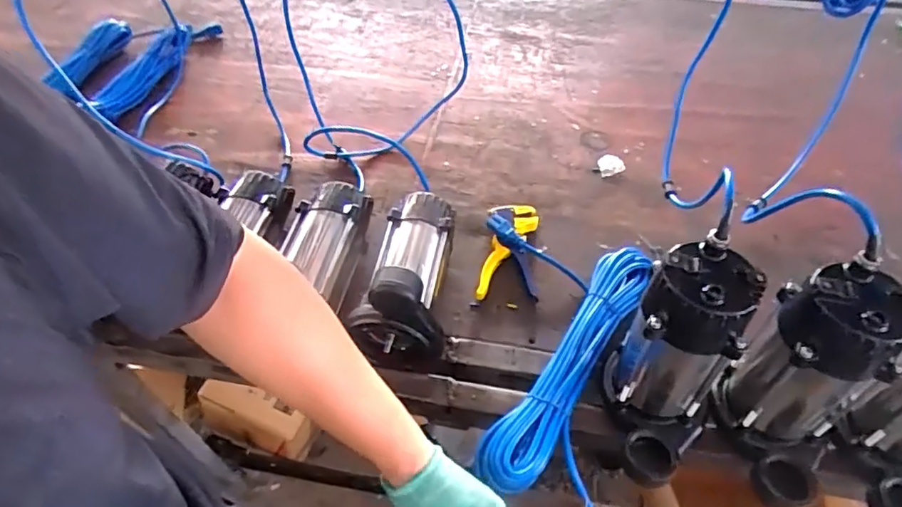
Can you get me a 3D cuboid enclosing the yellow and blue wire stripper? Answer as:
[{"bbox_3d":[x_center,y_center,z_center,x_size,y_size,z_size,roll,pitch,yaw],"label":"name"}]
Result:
[{"bbox_3d":[0.085,-0.003,0.804,0.078,0.032,0.172,6,51,5],"label":"yellow and blue wire stripper"}]

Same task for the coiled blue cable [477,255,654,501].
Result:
[{"bbox_3d":[0.148,0.125,0.667,0.066,0.035,0.355,28,56,21],"label":"coiled blue cable"}]

